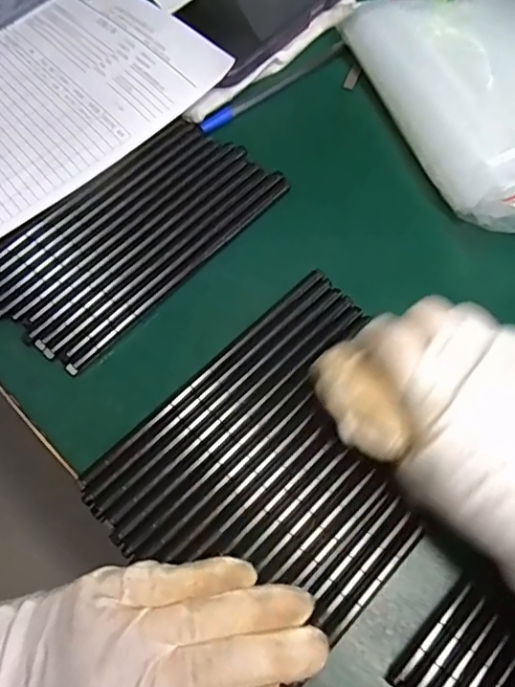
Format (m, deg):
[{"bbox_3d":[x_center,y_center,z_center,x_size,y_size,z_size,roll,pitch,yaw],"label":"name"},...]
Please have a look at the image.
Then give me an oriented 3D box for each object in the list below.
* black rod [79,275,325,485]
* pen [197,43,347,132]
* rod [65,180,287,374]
[{"bbox_3d":[-0.025,0.014,0.293,0.009,0.008,0.168,41,74,19],"label":"black rod"},{"bbox_3d":[0.012,-0.178,0.381,0.125,0.008,0.010,-39,69,-13],"label":"pen"},{"bbox_3d":[-0.042,-0.044,0.324,0.009,0.009,0.173,39,73,19],"label":"rod"}]

